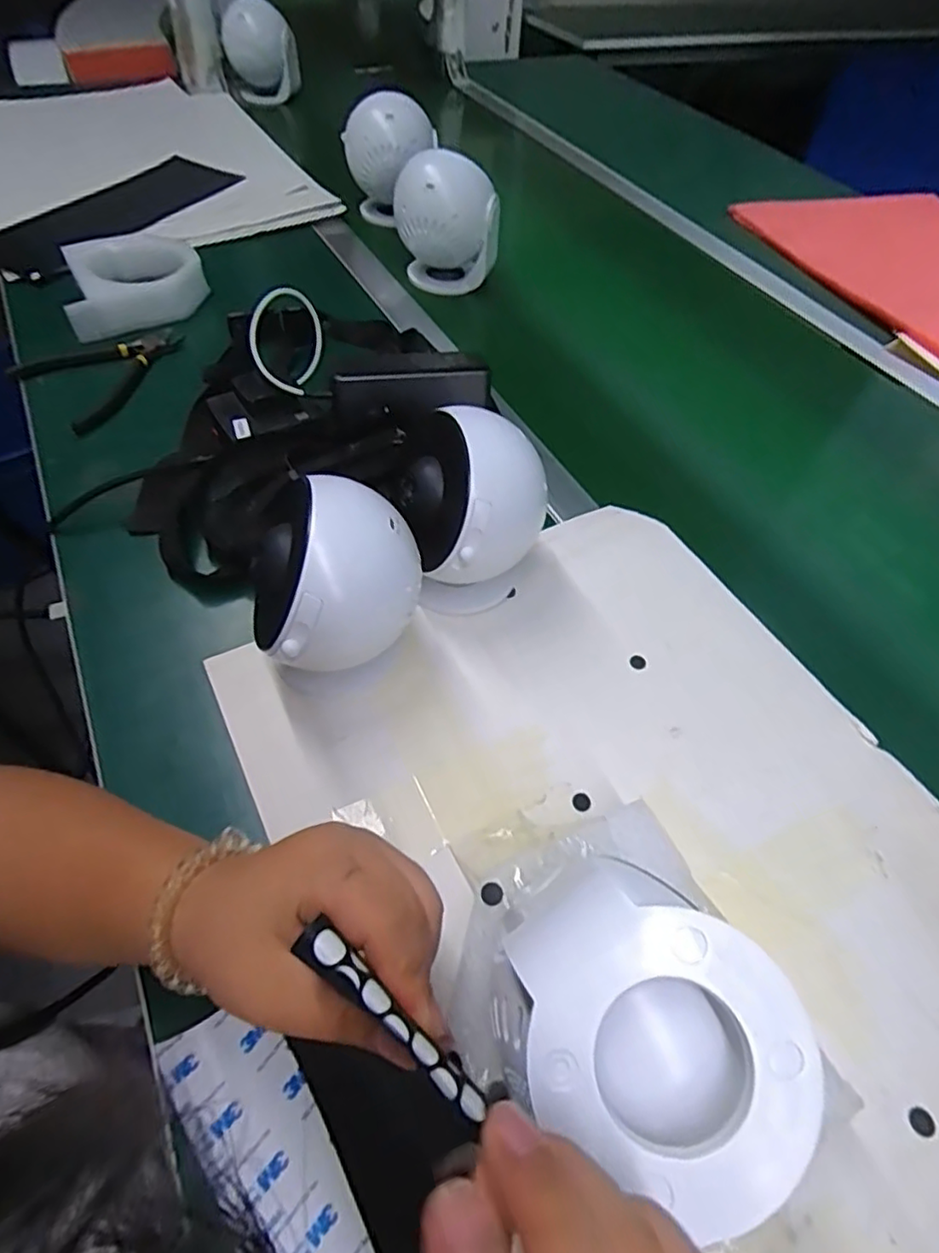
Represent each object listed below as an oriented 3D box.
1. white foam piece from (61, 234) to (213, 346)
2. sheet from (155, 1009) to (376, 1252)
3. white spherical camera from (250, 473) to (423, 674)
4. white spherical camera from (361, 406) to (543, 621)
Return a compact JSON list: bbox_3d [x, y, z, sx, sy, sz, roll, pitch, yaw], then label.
[{"bbox_3d":[-0.333,-0.349,0.634,0.126,0.035,0.142,-15,56,-14],"label":"white foam piece"},{"bbox_3d":[-0.083,0.220,0.257,0.050,0.004,0.121,-23,61,-23],"label":"sheet"},{"bbox_3d":[-0.075,-0.029,0.342,0.089,0.076,0.078,-21,58,-18],"label":"white spherical camera"},{"bbox_3d":[-0.003,-0.069,0.404,0.086,0.119,0.084,-28,60,-22],"label":"white spherical camera"}]

